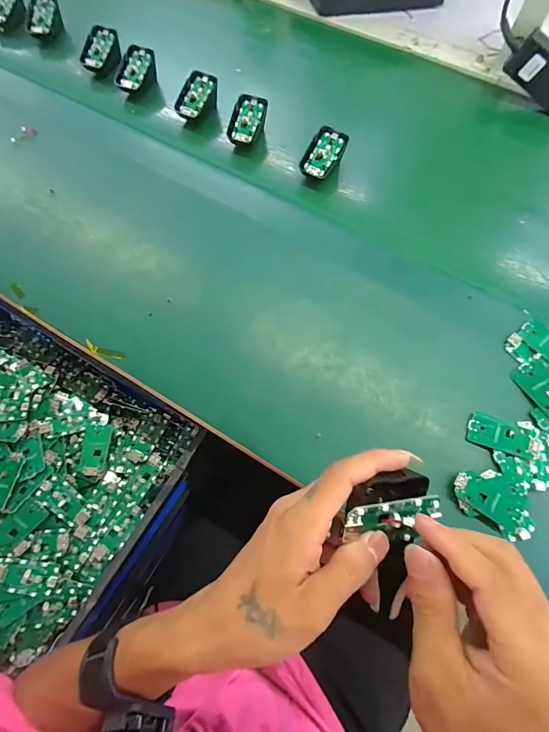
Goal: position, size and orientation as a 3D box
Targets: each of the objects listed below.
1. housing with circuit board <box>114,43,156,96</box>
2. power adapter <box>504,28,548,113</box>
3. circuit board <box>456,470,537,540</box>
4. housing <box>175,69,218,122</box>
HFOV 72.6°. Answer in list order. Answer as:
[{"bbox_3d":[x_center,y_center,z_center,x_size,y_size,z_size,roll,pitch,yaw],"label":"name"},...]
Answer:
[{"bbox_3d":[-0.212,-0.446,0.574,0.044,0.044,0.070,29,70,11],"label":"housing with circuit board"},{"bbox_3d":[0.395,-0.418,0.540,0.117,0.055,0.025,34,69,-11],"label":"power adapter"},{"bbox_3d":[0.209,0.126,0.352,0.075,0.008,0.048,31,70,11],"label":"circuit board"},{"bbox_3d":[-0.115,-0.386,0.552,0.043,0.048,0.068,27,70,10],"label":"housing"}]

